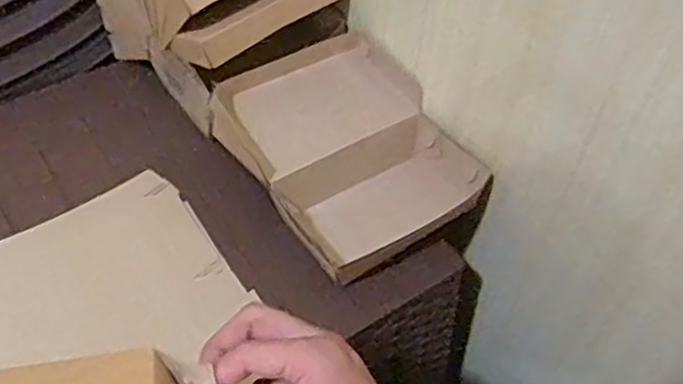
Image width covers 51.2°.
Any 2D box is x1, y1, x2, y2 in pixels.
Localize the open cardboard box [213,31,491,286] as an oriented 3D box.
[{"bbox_3d":[0.002,-0.040,0.711,0.199,0.074,0.229,-24,56,-23],"label":"open cardboard box"}]

